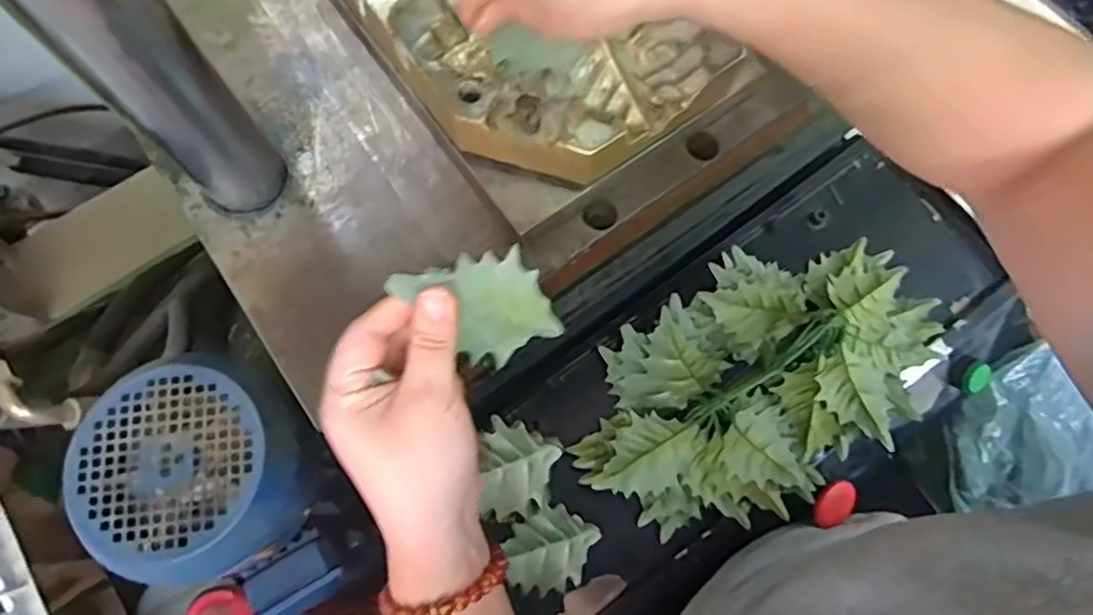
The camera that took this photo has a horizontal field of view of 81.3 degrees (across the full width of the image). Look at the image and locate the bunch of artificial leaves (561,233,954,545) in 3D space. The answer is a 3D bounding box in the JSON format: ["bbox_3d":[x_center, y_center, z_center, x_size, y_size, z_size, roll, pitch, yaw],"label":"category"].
[{"bbox_3d":[0.161,0.049,0.476,0.298,0.043,0.173,-35,76,-11],"label":"bunch of artificial leaves"}]

